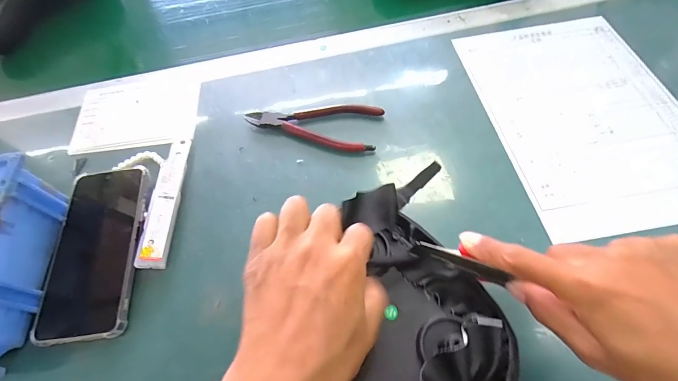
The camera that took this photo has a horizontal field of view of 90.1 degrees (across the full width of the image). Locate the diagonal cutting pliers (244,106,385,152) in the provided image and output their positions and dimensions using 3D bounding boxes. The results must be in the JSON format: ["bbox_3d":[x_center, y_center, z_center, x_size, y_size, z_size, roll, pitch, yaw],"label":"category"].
[{"bbox_3d":[-0.030,-0.078,0.389,0.151,0.009,0.061,9,62,9],"label":"diagonal cutting pliers"}]

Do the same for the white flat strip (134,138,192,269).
[{"bbox_3d":[-0.179,0.006,0.351,0.025,0.015,0.152,-5,61,1],"label":"white flat strip"}]

